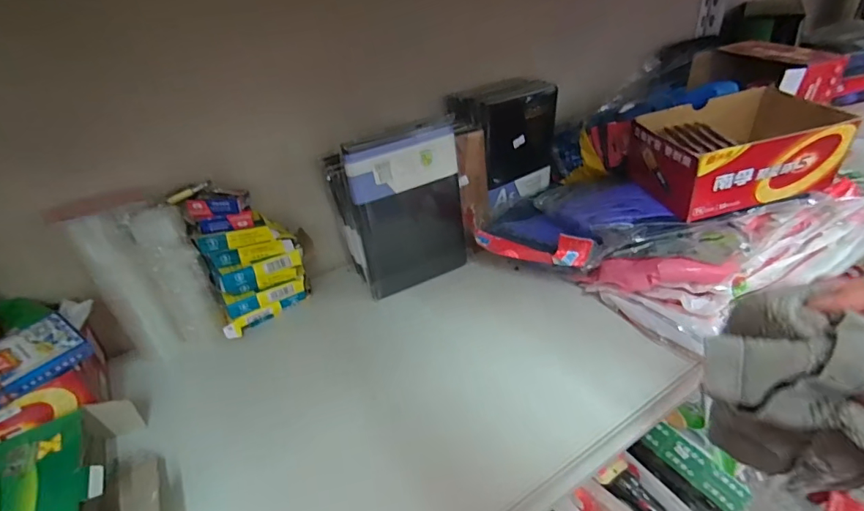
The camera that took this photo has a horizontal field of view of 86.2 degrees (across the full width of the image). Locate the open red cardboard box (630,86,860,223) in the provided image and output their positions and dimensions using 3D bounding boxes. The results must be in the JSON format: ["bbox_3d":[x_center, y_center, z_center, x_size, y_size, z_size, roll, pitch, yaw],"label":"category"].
[{"bbox_3d":[0.395,-0.138,0.615,0.224,0.100,0.170,-9,33,-5],"label":"open red cardboard box"}]

